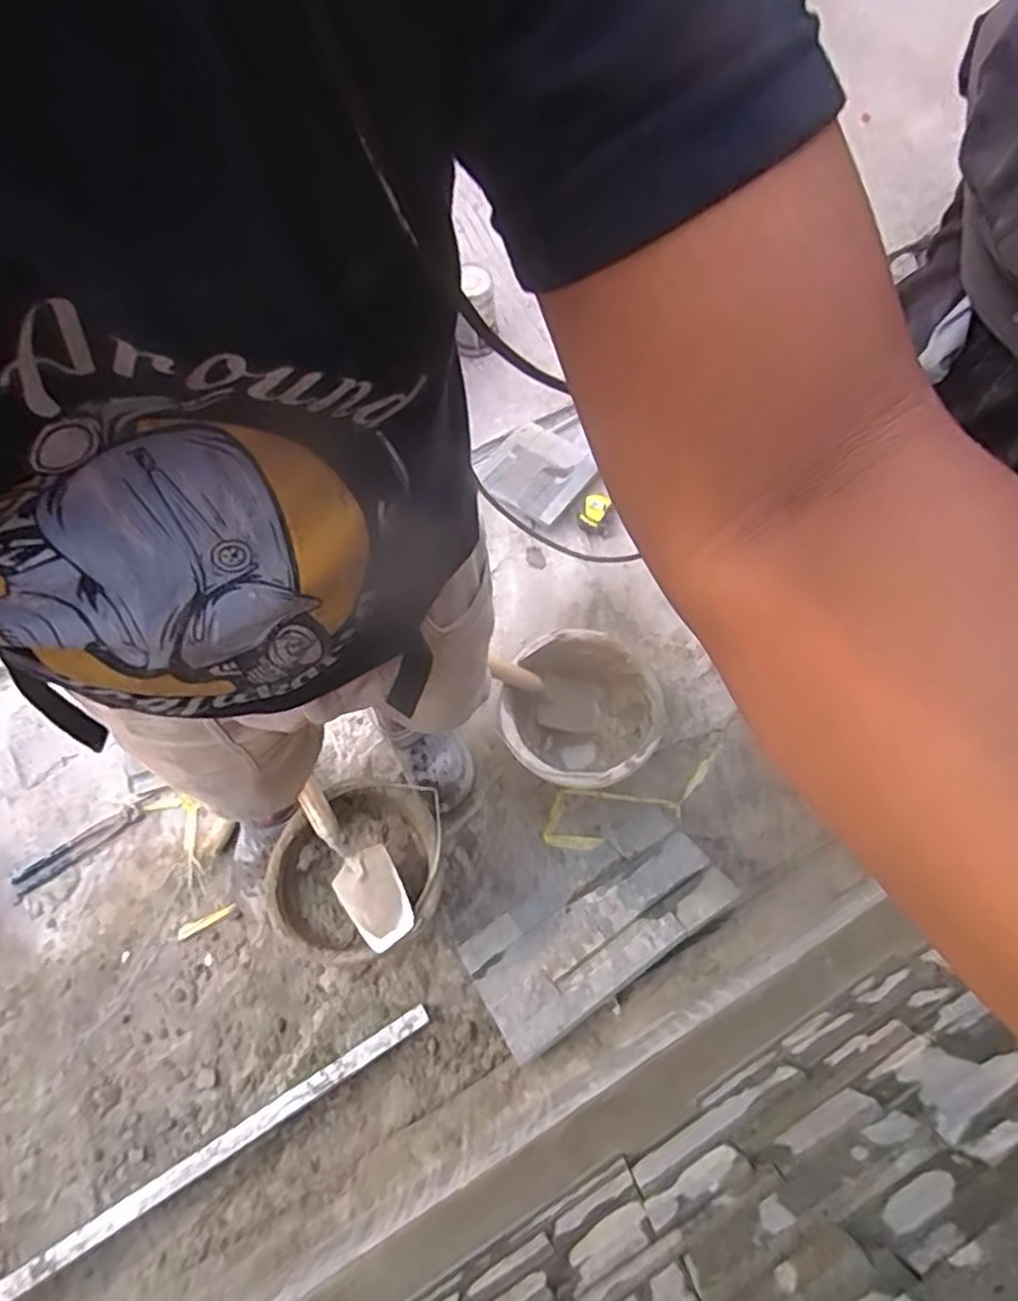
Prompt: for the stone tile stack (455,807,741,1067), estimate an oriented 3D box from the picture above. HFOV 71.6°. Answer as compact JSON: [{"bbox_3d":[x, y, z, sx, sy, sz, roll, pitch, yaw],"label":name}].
[{"bbox_3d":[0.132,0.421,1.078,0.383,0.045,0.197,-34,42,-11],"label":"stone tile stack"}]

